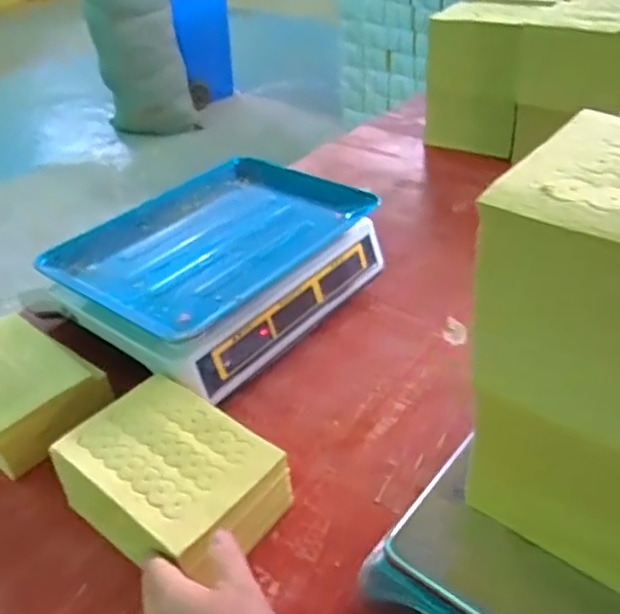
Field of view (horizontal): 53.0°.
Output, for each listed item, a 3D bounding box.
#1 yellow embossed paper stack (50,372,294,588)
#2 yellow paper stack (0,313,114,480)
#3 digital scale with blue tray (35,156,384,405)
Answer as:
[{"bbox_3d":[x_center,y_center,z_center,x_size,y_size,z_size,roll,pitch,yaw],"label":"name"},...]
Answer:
[{"bbox_3d":[-0.108,0.144,0.500,0.174,0.068,0.122,22,44,30],"label":"yellow embossed paper stack"},{"bbox_3d":[-0.289,0.087,0.623,0.167,0.063,0.121,26,46,33],"label":"yellow paper stack"},{"bbox_3d":[-0.105,-0.040,0.724,0.249,0.120,0.312,25,45,33],"label":"digital scale with blue tray"}]

